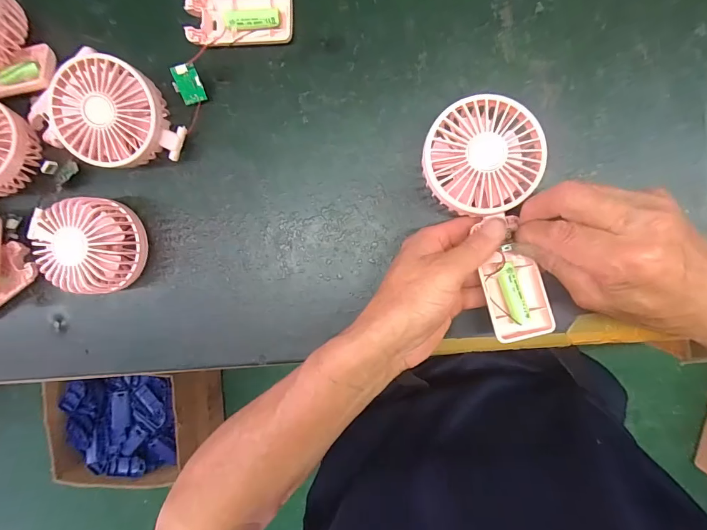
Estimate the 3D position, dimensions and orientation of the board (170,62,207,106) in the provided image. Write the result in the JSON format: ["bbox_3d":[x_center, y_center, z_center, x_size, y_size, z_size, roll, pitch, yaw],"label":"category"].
[{"bbox_3d":[-0.146,-0.160,0.327,0.024,0.006,0.031,-20,124,-9],"label":"board"}]

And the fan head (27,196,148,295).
[{"bbox_3d":[-0.240,-0.016,0.337,0.084,0.051,0.084,1,94,8],"label":"fan head"}]

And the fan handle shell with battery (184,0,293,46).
[{"bbox_3d":[-0.099,-0.214,0.324,0.092,0.015,0.046,1,94,8],"label":"fan handle shell with battery"}]

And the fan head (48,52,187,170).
[{"bbox_3d":[-0.198,-0.126,0.322,0.096,0.051,0.082,20,97,6],"label":"fan head"}]

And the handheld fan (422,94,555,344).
[{"bbox_3d":[0.110,-0.034,0.284,0.084,0.026,0.180,-15,96,9],"label":"handheld fan"}]

